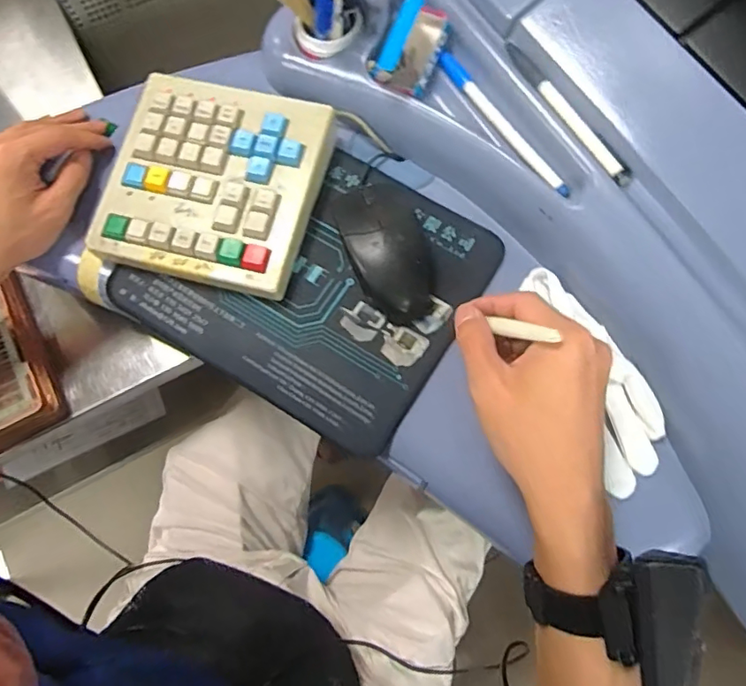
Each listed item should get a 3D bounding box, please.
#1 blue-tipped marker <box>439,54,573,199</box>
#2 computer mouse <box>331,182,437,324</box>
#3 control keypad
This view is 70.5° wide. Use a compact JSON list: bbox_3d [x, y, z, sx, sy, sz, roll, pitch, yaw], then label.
[{"bbox_3d":[0.096,-0.163,0.391,0.010,0.008,0.147,-33,76,-9],"label":"blue-tipped marker"},{"bbox_3d":[0.011,-0.076,0.397,0.059,0.039,0.116,-18,74,-6],"label":"computer mouse"},{"bbox_3d":[-0.124,-0.126,0.415,0.158,0.034,0.153,16,74,4],"label":"control keypad"}]

